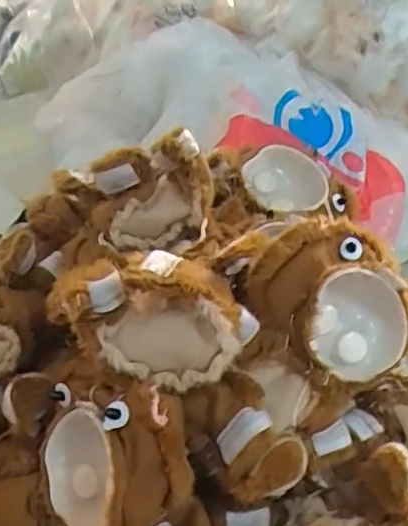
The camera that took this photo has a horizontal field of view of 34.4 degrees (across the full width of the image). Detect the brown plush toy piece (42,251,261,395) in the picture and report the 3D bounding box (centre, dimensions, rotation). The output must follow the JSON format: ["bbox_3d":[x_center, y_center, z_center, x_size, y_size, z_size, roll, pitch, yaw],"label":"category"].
[{"bbox_3d":[-0.024,0.023,0.306,0.087,0.046,0.052,-7,40,-13],"label":"brown plush toy piece"}]

